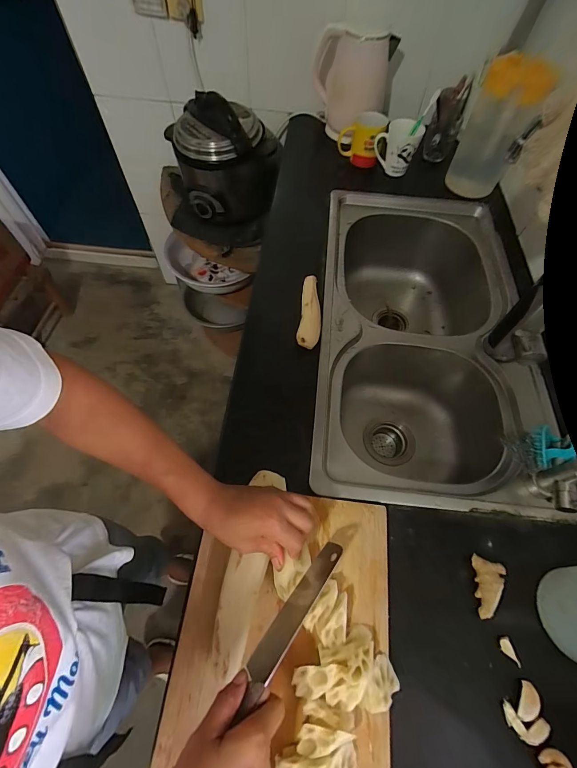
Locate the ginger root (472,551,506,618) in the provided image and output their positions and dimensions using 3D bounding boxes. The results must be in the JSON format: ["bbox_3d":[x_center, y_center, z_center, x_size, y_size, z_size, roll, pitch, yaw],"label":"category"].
[{"bbox_3d":[0.242,0.251,0.415,0.032,0.024,0.063,23,63,10],"label":"ginger root"}]

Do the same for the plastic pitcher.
[{"bbox_3d":[0.422,-0.519,0.695,0.111,0.252,0.145,24,64,11],"label":"plastic pitcher"}]

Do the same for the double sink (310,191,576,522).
[{"bbox_3d":[0.255,-0.066,0.700,0.381,0.262,0.665,6,61,2],"label":"double sink"}]

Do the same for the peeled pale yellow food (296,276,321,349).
[{"bbox_3d":[0.041,-0.131,0.617,0.039,0.040,0.157,7,62,2],"label":"peeled pale yellow food"}]

